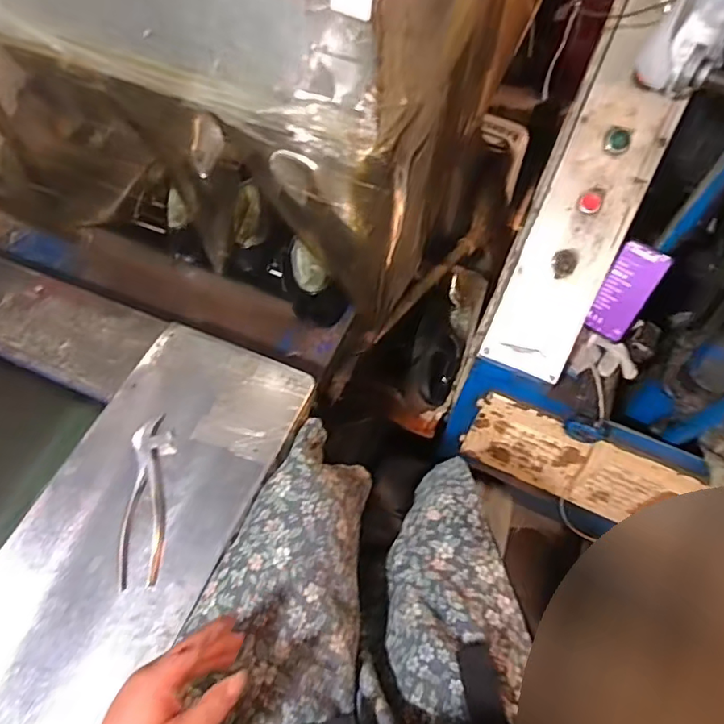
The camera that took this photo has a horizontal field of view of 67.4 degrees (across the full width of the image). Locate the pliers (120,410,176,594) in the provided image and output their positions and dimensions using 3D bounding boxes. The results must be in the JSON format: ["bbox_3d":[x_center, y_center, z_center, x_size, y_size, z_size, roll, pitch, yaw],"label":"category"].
[{"bbox_3d":[-0.245,0.155,0.621,0.047,0.012,0.189,-3,62,-2],"label":"pliers"}]

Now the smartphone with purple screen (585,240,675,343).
[{"bbox_3d":[0.409,-0.106,0.841,0.069,0.150,0.010,34,37,25],"label":"smartphone with purple screen"}]

